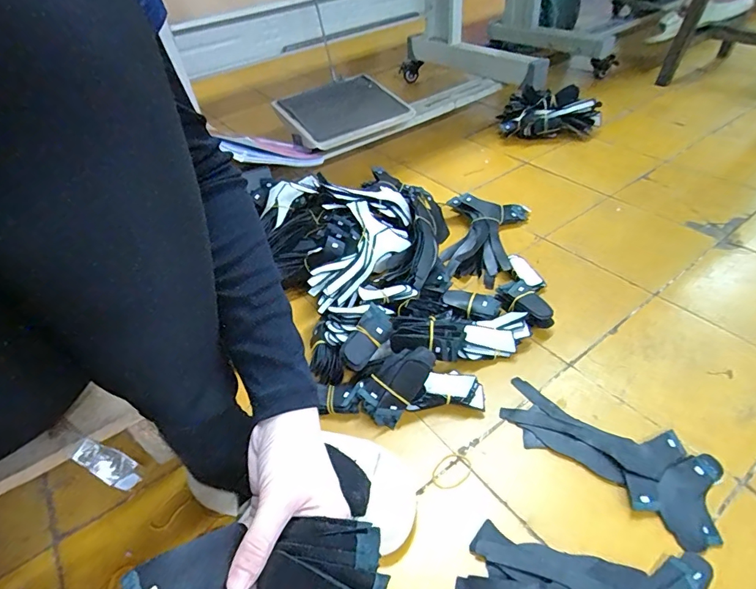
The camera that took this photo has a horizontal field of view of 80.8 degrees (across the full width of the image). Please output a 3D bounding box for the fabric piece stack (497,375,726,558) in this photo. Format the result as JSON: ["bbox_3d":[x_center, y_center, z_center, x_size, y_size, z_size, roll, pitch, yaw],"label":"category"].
[{"bbox_3d":[0.247,0.170,0.492,0.219,0.009,0.101,24,51,29],"label":"fabric piece stack"}]

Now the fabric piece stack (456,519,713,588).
[{"bbox_3d":[0.185,0.263,0.397,0.205,0.014,0.096,8,45,16],"label":"fabric piece stack"}]

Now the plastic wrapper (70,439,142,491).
[{"bbox_3d":[-0.273,0.173,0.450,0.067,0.015,0.027,42,47,-14],"label":"plastic wrapper"}]

